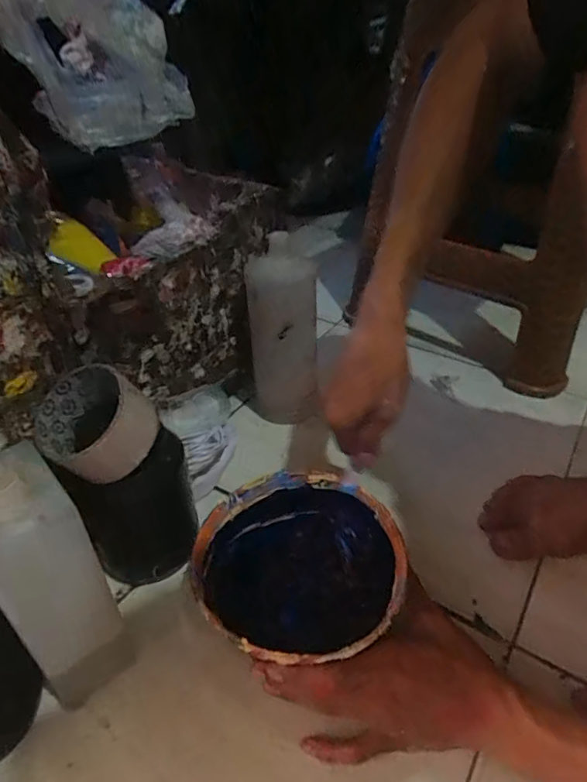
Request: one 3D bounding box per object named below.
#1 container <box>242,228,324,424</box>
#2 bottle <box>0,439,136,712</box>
[{"bbox_3d":[-0.012,-0.065,0.626,0.079,0.229,0.064,-5,38,-6],"label":"container"},{"bbox_3d":[-0.179,0.139,0.377,0.062,0.211,0.097,-27,43,-29],"label":"bottle"}]

